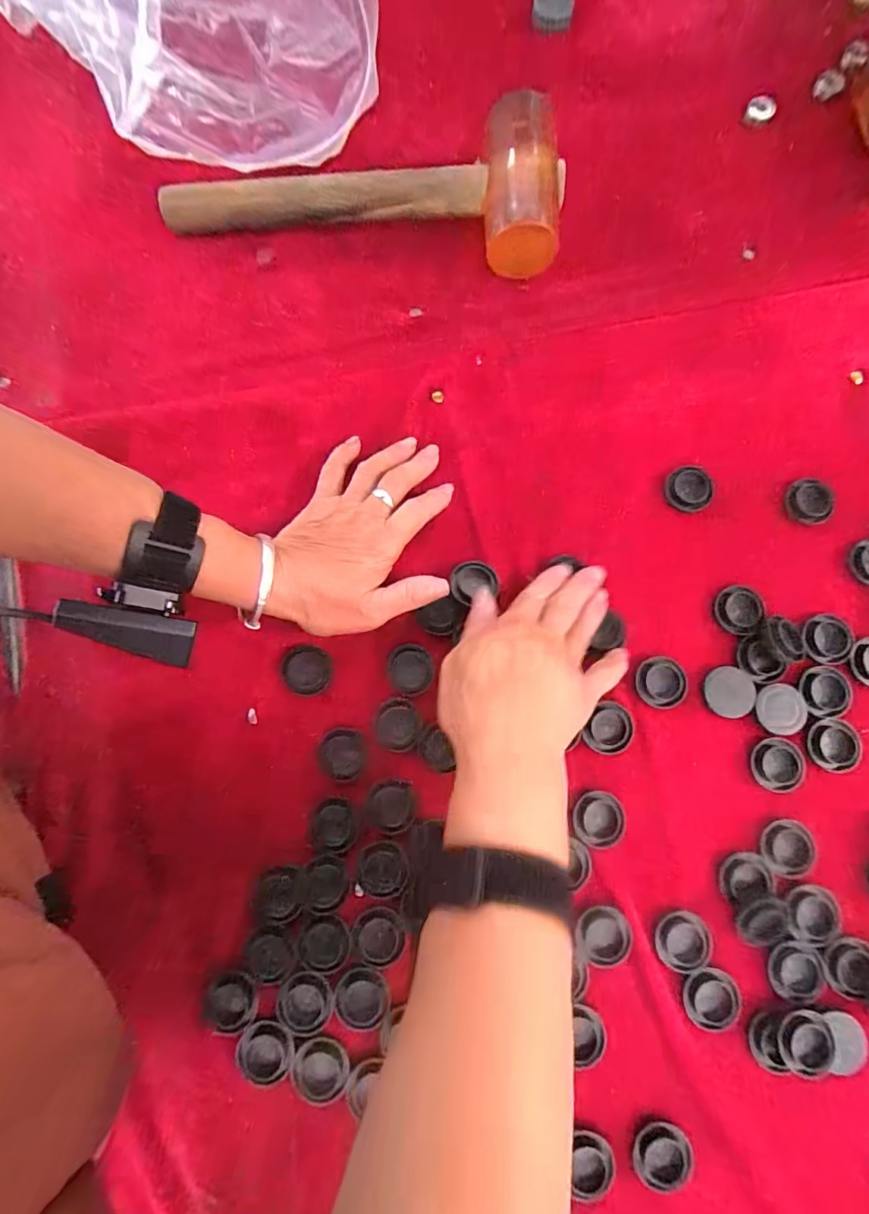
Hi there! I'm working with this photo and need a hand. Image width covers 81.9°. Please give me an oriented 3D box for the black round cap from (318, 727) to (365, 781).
[{"bbox_3d":[-0.060,0.095,0.322,0.028,0.004,0.031,9,80,2],"label":"black round cap"}]

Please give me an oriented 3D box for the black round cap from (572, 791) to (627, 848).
[{"bbox_3d":[0.103,0.134,0.317,0.031,0.010,0.032,0,80,1],"label":"black round cap"}]

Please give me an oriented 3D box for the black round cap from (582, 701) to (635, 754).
[{"bbox_3d":[0.115,0.080,0.325,0.028,0.005,0.032,29,81,6],"label":"black round cap"}]

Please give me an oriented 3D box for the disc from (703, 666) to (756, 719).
[{"bbox_3d":[0.194,0.056,0.327,0.031,0.006,0.032,0,80,1],"label":"disc"}]

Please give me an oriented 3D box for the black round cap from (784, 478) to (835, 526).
[{"bbox_3d":[0.259,-0.073,0.345,0.026,0.011,0.029,3,80,1],"label":"black round cap"}]

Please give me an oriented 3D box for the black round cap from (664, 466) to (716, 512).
[{"bbox_3d":[0.179,-0.083,0.352,0.031,0.010,0.030,0,80,1],"label":"black round cap"}]

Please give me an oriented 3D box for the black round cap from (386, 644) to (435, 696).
[{"bbox_3d":[-0.016,0.041,0.327,0.030,0.004,0.033,0,80,1],"label":"black round cap"}]

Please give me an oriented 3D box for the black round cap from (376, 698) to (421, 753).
[{"bbox_3d":[-0.023,0.076,0.324,0.028,0.004,0.033,6,80,2],"label":"black round cap"}]

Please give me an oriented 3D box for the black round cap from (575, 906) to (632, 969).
[{"bbox_3d":[0.102,0.199,0.303,0.032,0.010,0.030,0,80,1],"label":"black round cap"}]

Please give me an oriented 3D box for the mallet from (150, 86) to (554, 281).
[{"bbox_3d":[-0.056,-0.305,0.361,0.294,0.058,0.096,6,80,2],"label":"mallet"}]

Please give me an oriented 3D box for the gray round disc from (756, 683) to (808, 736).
[{"bbox_3d":[0.226,0.066,0.324,0.032,0.004,0.032,0,80,1],"label":"gray round disc"}]

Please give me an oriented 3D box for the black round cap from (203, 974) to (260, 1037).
[{"bbox_3d":[-0.121,0.236,0.297,0.031,0.004,0.033,0,80,1],"label":"black round cap"}]

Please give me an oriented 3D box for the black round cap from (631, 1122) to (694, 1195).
[{"bbox_3d":[0.131,0.315,0.285,0.033,0.005,0.030,0,80,1],"label":"black round cap"}]

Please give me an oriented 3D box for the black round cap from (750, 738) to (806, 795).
[{"bbox_3d":[0.221,0.102,0.321,0.030,0.006,0.033,0,80,1],"label":"black round cap"}]

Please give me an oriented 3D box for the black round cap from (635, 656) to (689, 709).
[{"bbox_3d":[0.151,0.050,0.328,0.033,0.006,0.032,0,80,1],"label":"black round cap"}]

